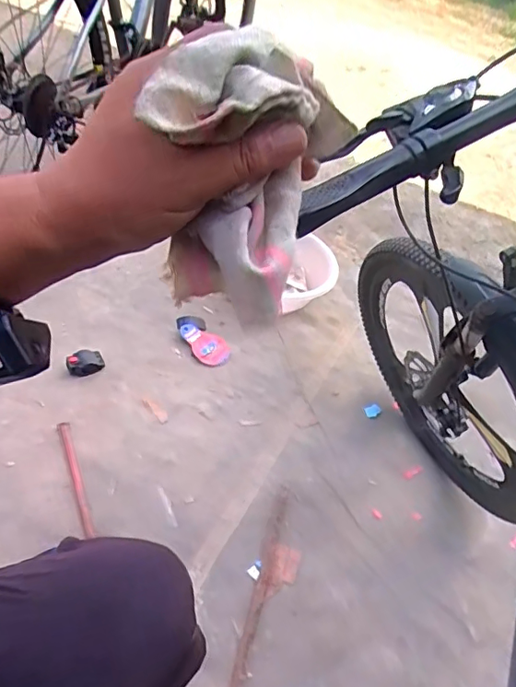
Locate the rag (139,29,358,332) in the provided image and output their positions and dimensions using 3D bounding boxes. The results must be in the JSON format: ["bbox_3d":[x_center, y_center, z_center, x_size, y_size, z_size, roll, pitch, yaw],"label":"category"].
[{"bbox_3d":[-0.008,-0.069,0.263,0.083,0.141,0.065,5,42,0],"label":"rag"}]

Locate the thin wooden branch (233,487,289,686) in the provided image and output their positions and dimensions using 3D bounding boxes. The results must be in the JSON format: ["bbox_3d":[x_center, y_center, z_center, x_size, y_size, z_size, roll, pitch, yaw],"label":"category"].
[{"bbox_3d":[-0.014,0.448,0.803,0.017,0.020,0.513,13,43,9],"label":"thin wooden branch"}]

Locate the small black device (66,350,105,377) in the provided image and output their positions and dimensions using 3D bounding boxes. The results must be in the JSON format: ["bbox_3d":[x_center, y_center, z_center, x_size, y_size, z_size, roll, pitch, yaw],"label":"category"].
[{"bbox_3d":[-0.357,0.041,1.087,0.071,0.038,0.045,-10,44,-16],"label":"small black device"}]

